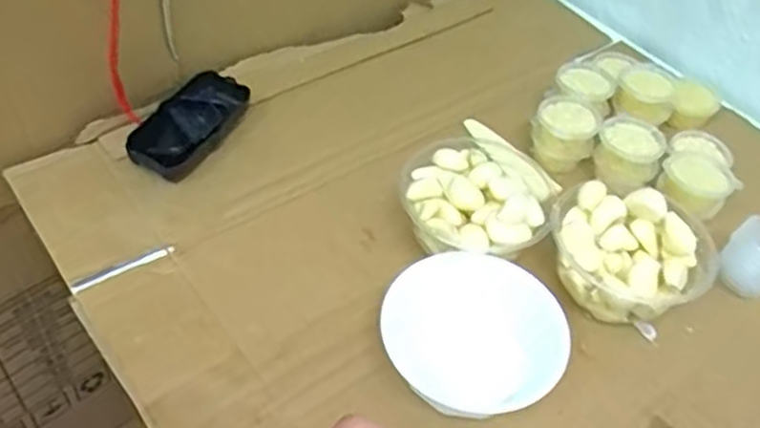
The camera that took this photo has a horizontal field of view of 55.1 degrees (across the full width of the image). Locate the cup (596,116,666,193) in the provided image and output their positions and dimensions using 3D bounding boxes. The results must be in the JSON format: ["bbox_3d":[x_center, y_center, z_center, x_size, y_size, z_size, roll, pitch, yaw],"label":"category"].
[{"bbox_3d":[0.198,-0.049,0.584,0.049,0.038,0.045,3,47,-3],"label":"cup"}]

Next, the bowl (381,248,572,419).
[{"bbox_3d":[0.058,0.081,0.458,0.102,0.049,0.107,3,47,-3],"label":"bowl"}]

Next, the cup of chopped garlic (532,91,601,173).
[{"bbox_3d":[0.152,-0.065,0.606,0.050,0.054,0.052,3,47,-3],"label":"cup of chopped garlic"}]

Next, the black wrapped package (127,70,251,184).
[{"bbox_3d":[-0.151,-0.069,0.581,0.052,0.029,0.108,21,49,13],"label":"black wrapped package"}]

